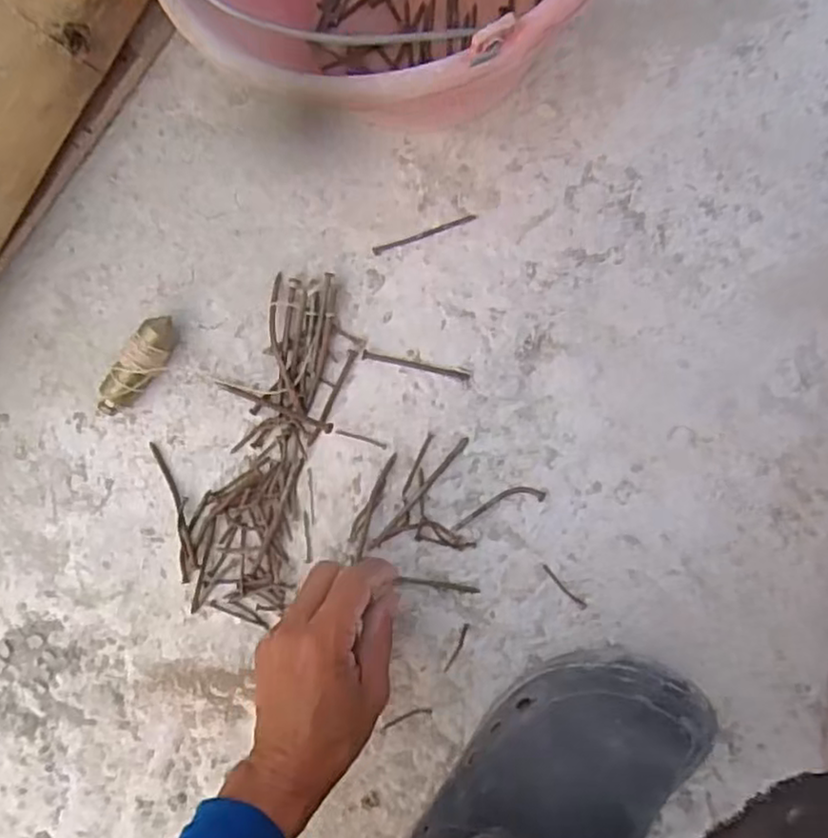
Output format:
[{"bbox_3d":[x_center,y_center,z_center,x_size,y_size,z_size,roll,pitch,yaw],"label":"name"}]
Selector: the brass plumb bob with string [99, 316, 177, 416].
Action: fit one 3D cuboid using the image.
[{"bbox_3d":[-0.197,-0.036,0.497,0.023,0.026,0.081,42,97,5],"label":"brass plumb bob with string"}]

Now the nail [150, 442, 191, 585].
[{"bbox_3d":[-0.174,0.068,0.508,0.014,0.006,0.103,-13,90,9],"label":"nail"}]

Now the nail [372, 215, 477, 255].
[{"bbox_3d":[0.007,-0.126,0.476,0.072,0.004,0.006,-15,89,9],"label":"nail"}]

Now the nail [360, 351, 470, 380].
[{"bbox_3d":[0.001,-0.037,0.479,0.075,0.004,0.006,12,93,8],"label":"nail"}]

